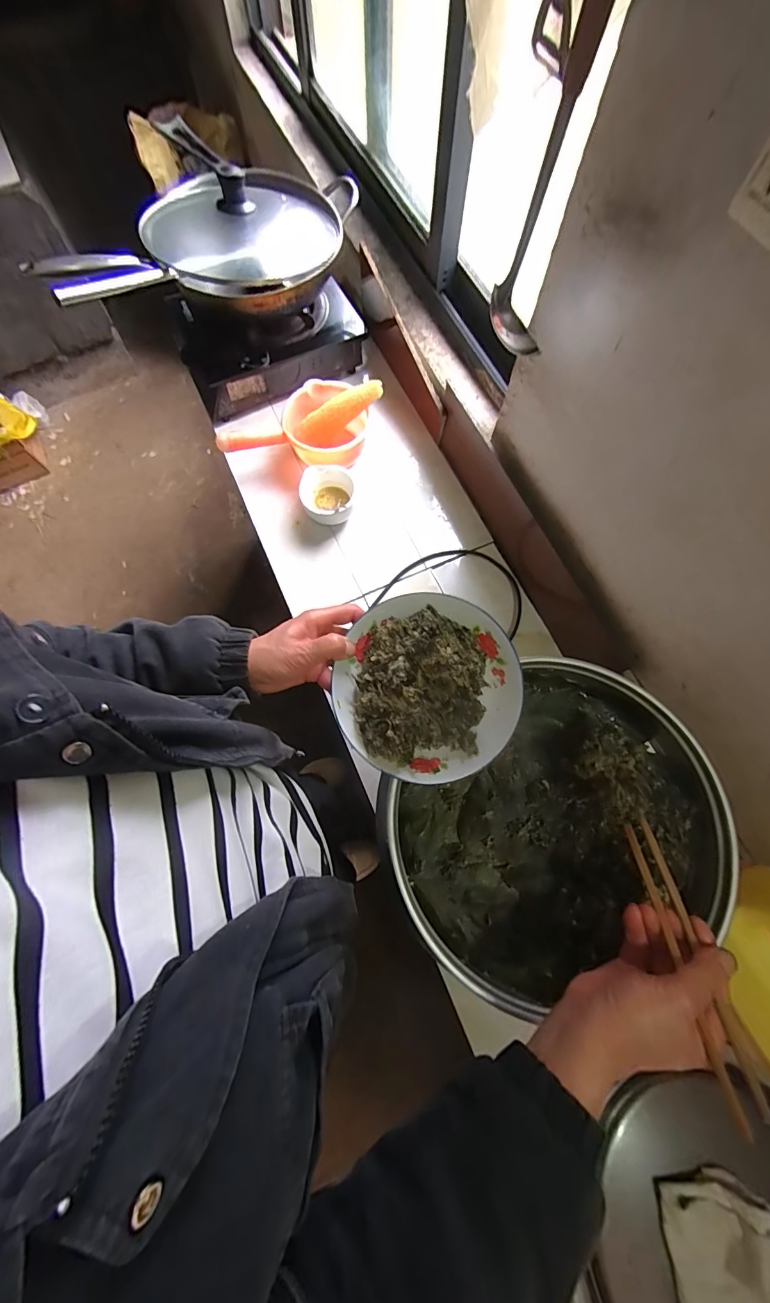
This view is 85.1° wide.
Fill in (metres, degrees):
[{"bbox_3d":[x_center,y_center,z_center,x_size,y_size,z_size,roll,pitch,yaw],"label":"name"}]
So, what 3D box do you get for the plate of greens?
[{"bbox_3d":[0.043,0.029,0.401,0.172,0.064,0.179,0,73,0],"label":"plate of greens"}]

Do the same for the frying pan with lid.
[{"bbox_3d":[-0.306,-0.730,0.730,0.554,0.152,0.320,-14,74,-4],"label":"frying pan with lid"}]

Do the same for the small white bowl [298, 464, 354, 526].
[{"bbox_3d":[-0.114,-0.312,0.840,0.108,0.065,0.116,-11,74,-3],"label":"small white bowl"}]

